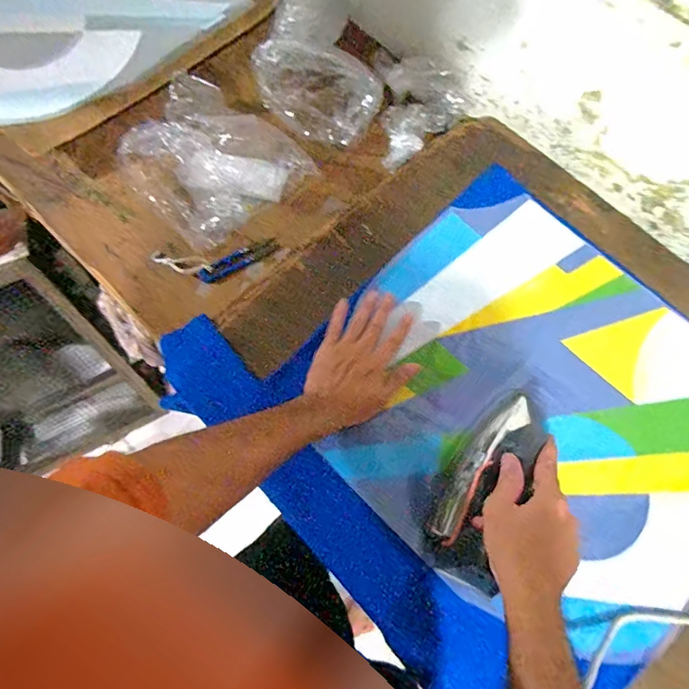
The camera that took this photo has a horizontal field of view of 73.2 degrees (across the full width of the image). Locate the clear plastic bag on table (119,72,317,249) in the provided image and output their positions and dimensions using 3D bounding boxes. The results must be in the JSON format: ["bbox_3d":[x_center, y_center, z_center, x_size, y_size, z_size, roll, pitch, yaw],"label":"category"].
[{"bbox_3d":[-0.187,-0.276,0.645,0.194,0.120,0.217,39,76,12],"label":"clear plastic bag on table"}]

